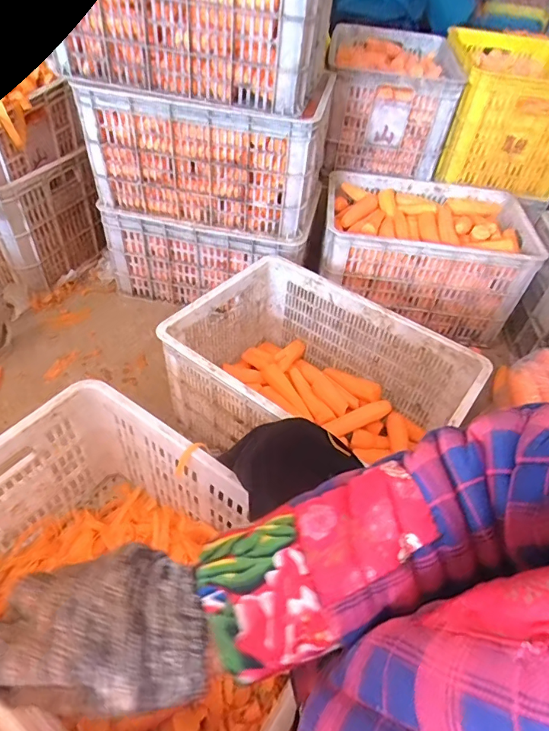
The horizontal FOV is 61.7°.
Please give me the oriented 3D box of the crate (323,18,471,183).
[{"bbox_3d":[0.338,-0.820,1.411,0.348,0.249,0.524,8,46,2],"label":"crate"}]

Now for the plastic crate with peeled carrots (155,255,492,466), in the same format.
[{"bbox_3d":[0.077,0.042,0.922,0.504,0.242,0.349,29,50,20],"label":"plastic crate with peeled carrots"}]

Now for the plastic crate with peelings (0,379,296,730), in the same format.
[{"bbox_3d":[-0.210,0.318,0.656,0.513,0.263,0.350,29,50,20],"label":"plastic crate with peelings"}]

